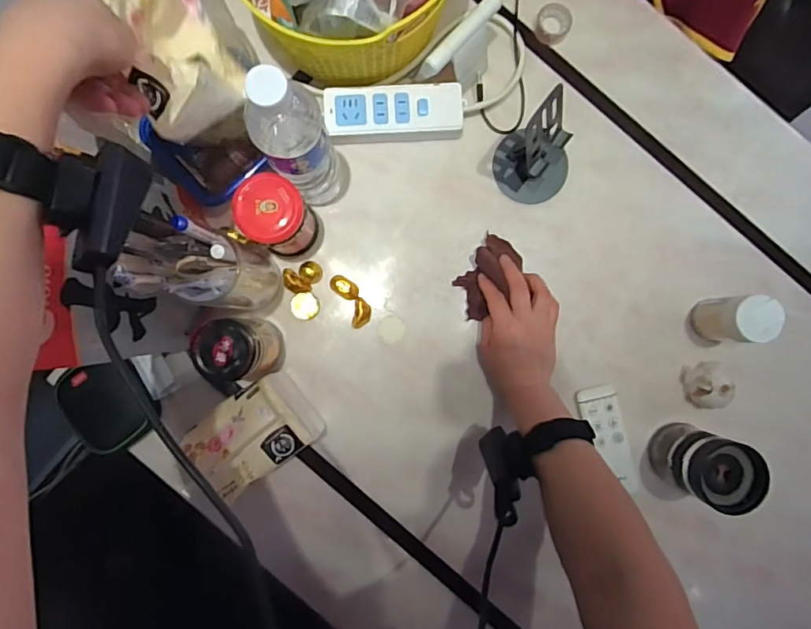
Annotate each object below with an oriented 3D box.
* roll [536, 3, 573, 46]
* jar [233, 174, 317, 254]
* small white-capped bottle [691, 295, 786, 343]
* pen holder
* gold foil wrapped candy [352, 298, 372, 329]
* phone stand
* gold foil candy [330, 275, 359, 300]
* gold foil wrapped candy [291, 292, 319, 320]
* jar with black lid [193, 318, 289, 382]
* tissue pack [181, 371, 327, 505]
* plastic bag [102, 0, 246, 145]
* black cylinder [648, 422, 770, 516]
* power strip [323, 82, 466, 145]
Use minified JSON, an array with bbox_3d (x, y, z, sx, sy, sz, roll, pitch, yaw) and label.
[{"bbox_3d":[0.172,-0.338,0.582,0.039,0.023,0.039,0,89,-2],"label":"roll"},{"bbox_3d":[-0.130,-0.100,0.524,0.063,0.127,0.062,0,89,-2],"label":"jar"},{"bbox_3d":[0.361,0.006,0.550,0.055,0.101,0.051,3,89,-2],"label":"small white-capped bottle"},{"bbox_3d":[-0.175,-0.039,0.469,0.063,0.223,0.065,8,89,-1],"label":"pen holder"},{"bbox_3d":[-0.050,-0.001,0.577,0.019,0.018,0.034,8,89,-1],"label":"gold foil wrapped candy"},{"bbox_3d":[0.144,-0.169,0.527,0.083,0.122,0.072,34,88,-1],"label":"phone stand"},{"bbox_3d":[-0.070,-0.032,0.575,0.037,0.020,0.021,36,88,-1],"label":"gold foil candy"},{"bbox_3d":[-0.116,-0.010,0.580,0.033,0.012,0.031,0,89,-2],"label":"gold foil wrapped candy"},{"bbox_3d":[-0.168,0.036,0.524,0.061,0.128,0.064,0,89,-2],"label":"jar with black lid"},{"bbox_3d":[-0.162,0.127,0.545,0.121,0.086,0.082,-34,90,-2],"label":"tissue pack"},{"bbox_3d":[-0.184,-0.218,0.408,0.066,0.088,0.128,-15,91,-1],"label":"plastic bag"},{"bbox_3d":[0.323,0.162,0.548,0.072,0.103,0.072,0,89,-2],"label":"black cylinder"},{"bbox_3d":[-0.012,-0.227,0.569,0.152,0.033,0.062,-3,89,-2],"label":"power strip"}]

